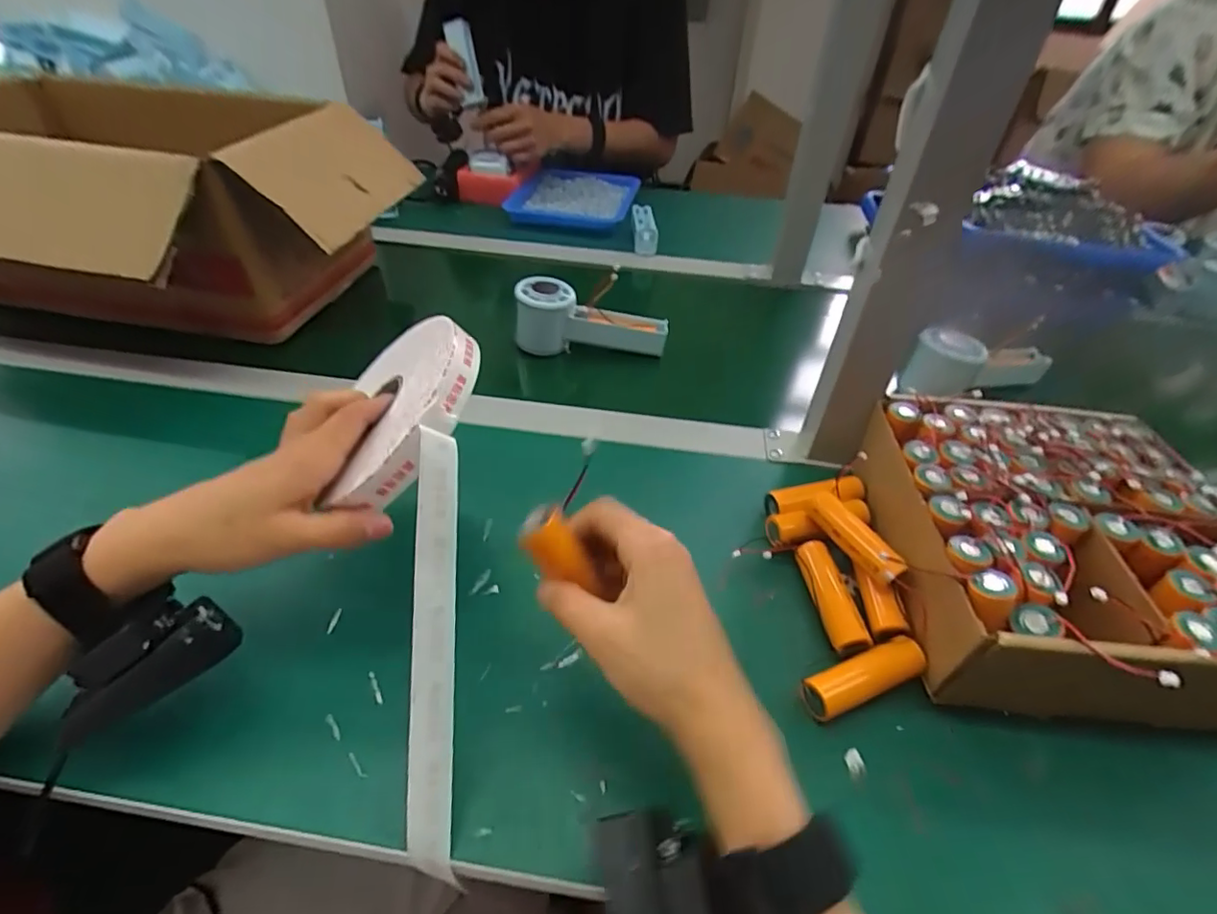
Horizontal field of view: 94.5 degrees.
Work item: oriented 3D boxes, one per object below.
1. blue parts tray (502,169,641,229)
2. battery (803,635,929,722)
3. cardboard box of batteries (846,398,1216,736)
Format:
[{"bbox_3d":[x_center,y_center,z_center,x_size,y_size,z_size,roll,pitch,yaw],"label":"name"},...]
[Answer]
[{"bbox_3d":[-0.051,-0.394,0.854,0.170,0.033,0.216,7,43,4],"label":"blue parts tray"},{"bbox_3d":[0.142,0.121,0.310,0.071,0.015,0.021,-14,46,-18],"label":"battery"},{"bbox_3d":[0.272,0.055,0.353,0.194,0.074,0.200,6,43,3],"label":"cardboard box of batteries"}]

